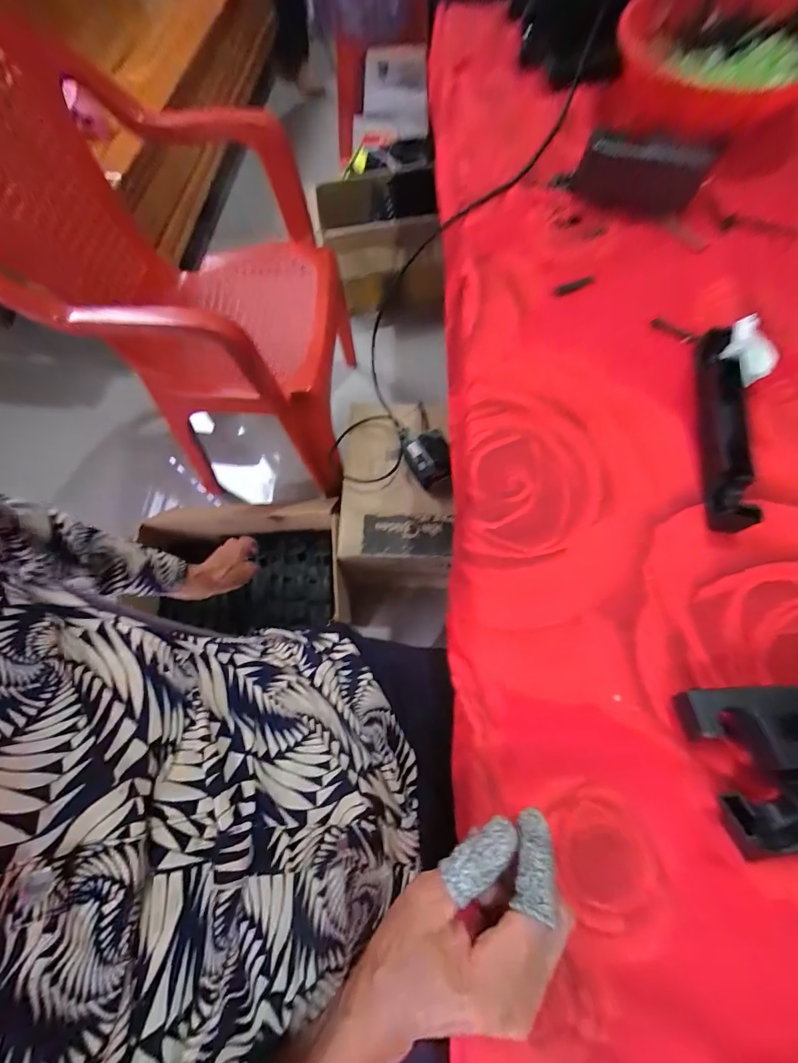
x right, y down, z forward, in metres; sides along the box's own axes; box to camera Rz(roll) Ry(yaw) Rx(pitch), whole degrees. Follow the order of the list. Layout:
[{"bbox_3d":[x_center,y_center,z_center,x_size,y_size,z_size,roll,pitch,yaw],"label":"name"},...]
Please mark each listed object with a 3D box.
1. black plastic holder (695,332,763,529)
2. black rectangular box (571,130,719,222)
[{"bbox_3d":[0.295,-0.099,0.368,0.031,0.034,0.209,11,70,7],"label":"black plastic holder"},{"bbox_3d":[0.290,-0.434,0.484,0.143,0.064,0.039,13,68,9],"label":"black rectangular box"}]

